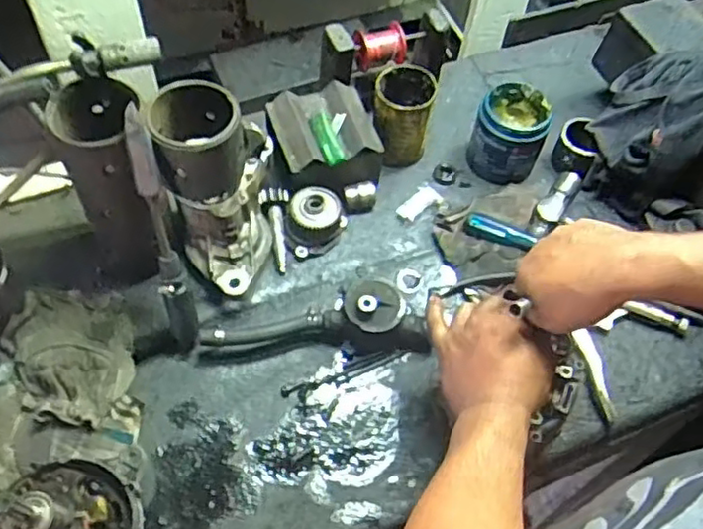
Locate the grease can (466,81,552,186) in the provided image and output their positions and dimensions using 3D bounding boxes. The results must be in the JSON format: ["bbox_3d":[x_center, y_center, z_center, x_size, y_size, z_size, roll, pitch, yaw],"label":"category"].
[{"bbox_3d":[0.207,-0.173,0.897,0.088,0.099,0.090,2,58,-2],"label":"grease can"}]

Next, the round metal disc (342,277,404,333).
[{"bbox_3d":[0.027,0.042,0.751,0.065,0.022,0.059,34,62,17],"label":"round metal disc"}]

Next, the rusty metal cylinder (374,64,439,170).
[{"bbox_3d":[0.066,-0.191,0.894,0.076,0.109,0.084,8,58,2],"label":"rusty metal cylinder"}]

